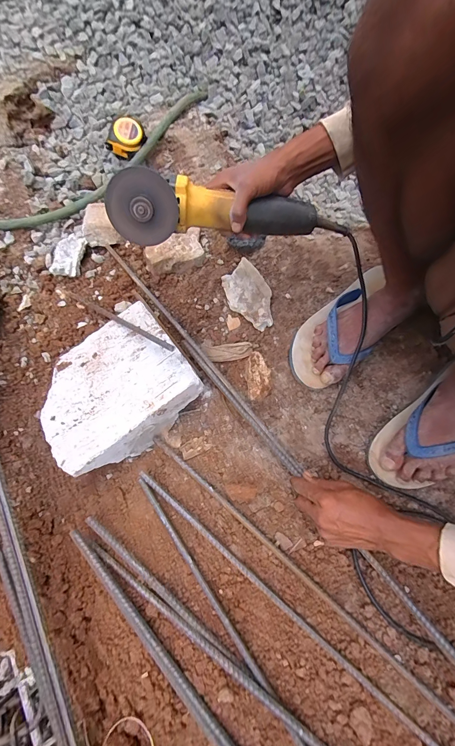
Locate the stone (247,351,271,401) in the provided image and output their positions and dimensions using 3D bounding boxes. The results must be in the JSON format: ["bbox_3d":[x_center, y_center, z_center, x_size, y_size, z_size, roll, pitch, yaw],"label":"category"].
[{"bbox_3d":[0.056,0.006,0.573,0.044,0.037,0.091,-1,69,-1],"label":"stone"}]

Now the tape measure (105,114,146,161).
[{"bbox_3d":[-0.230,-0.524,0.708,0.090,0.057,0.055,-15,70,-6],"label":"tape measure"}]

